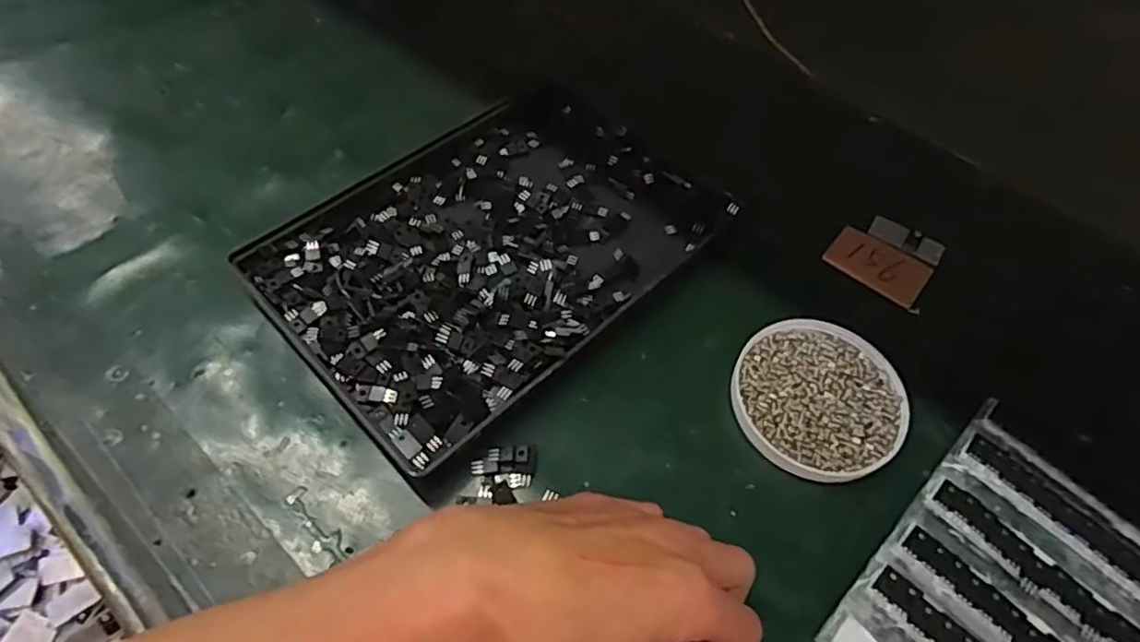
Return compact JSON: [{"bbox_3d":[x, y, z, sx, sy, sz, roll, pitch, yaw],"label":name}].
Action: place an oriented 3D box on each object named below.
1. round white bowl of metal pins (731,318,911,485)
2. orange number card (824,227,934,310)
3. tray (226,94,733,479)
[{"bbox_3d":[0.146,0.045,0.379,0.095,0.012,0.098,1,57,-2],"label":"round white bowl of metal pins"},{"bbox_3d":[0.216,-0.040,0.450,0.066,0.004,0.046,37,63,20],"label":"orange number card"},{"bbox_3d":[-0.044,-0.052,0.425,0.198,0.025,0.278,40,64,21],"label":"tray"}]

